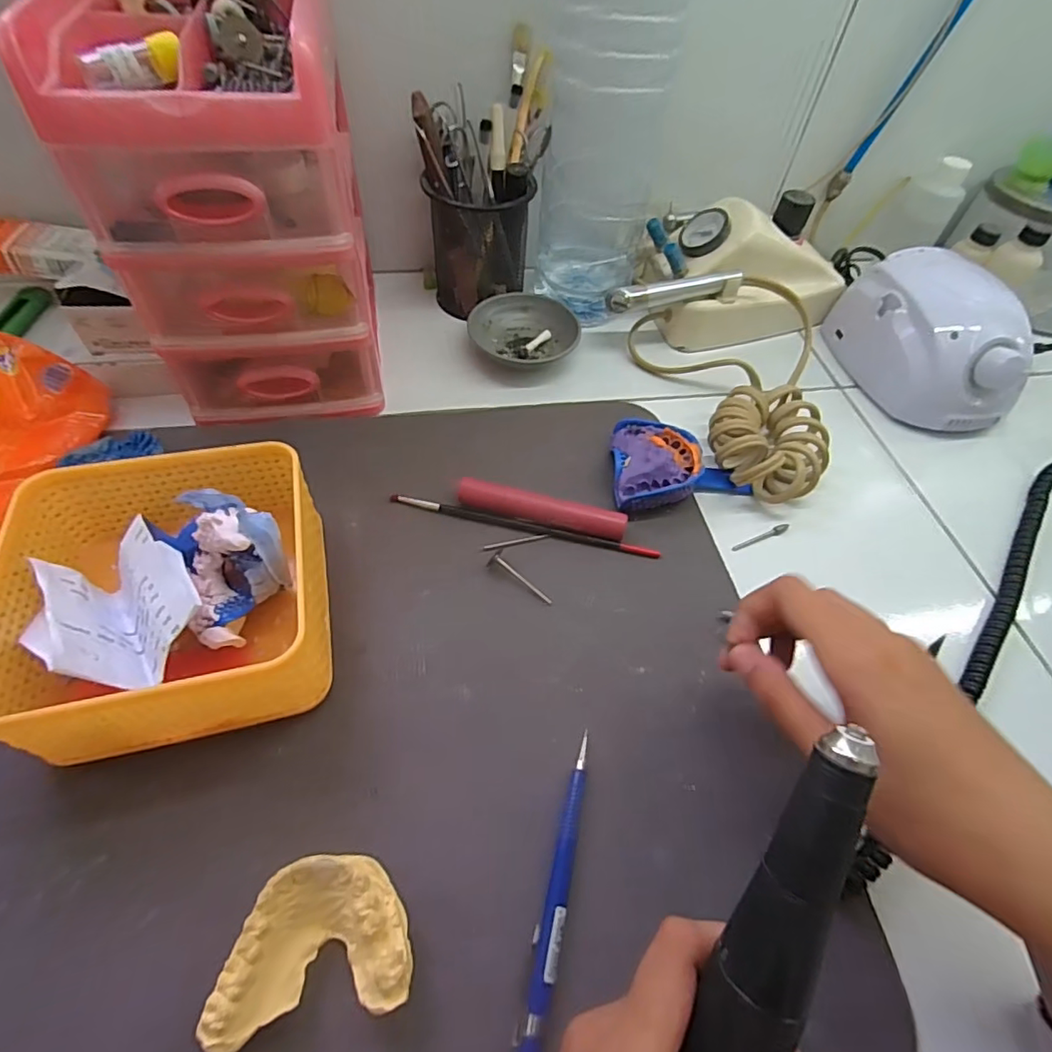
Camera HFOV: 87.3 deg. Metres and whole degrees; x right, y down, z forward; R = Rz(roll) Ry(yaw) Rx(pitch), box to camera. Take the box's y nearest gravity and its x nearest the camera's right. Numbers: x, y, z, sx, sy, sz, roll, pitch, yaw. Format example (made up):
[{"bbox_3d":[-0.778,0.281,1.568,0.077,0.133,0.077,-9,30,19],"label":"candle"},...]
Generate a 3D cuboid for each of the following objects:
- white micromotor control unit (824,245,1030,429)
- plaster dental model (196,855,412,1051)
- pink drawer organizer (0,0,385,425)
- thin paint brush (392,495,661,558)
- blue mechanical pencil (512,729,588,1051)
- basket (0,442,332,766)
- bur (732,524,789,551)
[{"bbox_3d":[0.324,-0.151,0.440,0.089,0.071,0.139,-4,55,-7],"label":"white micromotor control unit"},{"bbox_3d":[-0.081,0.159,0.213,0.068,0.024,0.051,-8,55,-10],"label":"plaster dental model"},{"bbox_3d":[-0.176,-0.199,0.356,0.128,0.205,0.159,-7,55,-10],"label":"pink drawer organizer"},{"bbox_3d":[-0.001,-0.001,0.349,0.169,0.004,0.007,13,54,4],"label":"thin paint brush"},{"bbox_3d":[0.013,0.158,0.232,0.011,0.006,0.133,14,54,5],"label":"blue mechanical pencil"},{"bbox_3d":[-0.171,0.032,0.273,0.130,0.066,0.137,-11,56,-13],"label":"basket"},{"bbox_3d":[0.154,0.008,0.360,0.045,0.004,0.005,-19,58,-18],"label":"bur"}]

